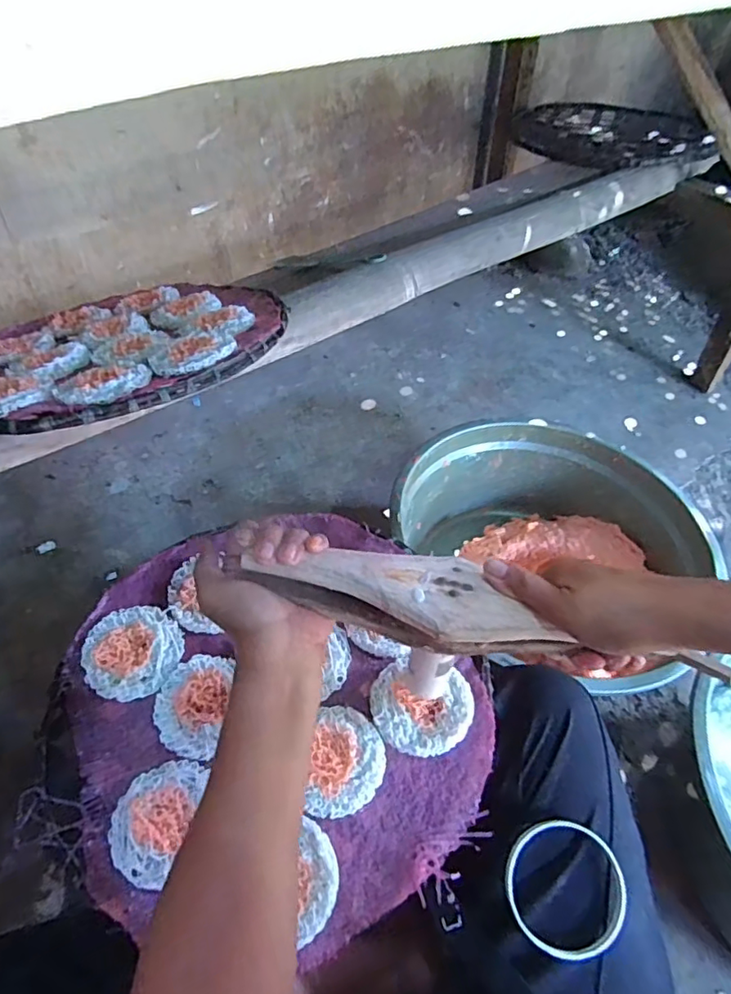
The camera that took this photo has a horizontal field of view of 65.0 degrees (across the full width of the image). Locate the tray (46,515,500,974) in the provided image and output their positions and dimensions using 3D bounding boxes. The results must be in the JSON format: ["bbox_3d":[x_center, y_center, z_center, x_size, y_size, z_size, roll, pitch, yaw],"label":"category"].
[{"bbox_3d":[-0.078,0.160,0.465,0.325,0.033,0.335,1,48,-1],"label":"tray"}]

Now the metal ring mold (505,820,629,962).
[{"bbox_3d":[0.157,0.304,0.445,0.090,0.016,0.095,0,71,-1],"label":"metal ring mold"}]

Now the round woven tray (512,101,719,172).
[{"bbox_3d":[0.481,-0.751,1.155,0.343,0.055,0.393,11,49,6],"label":"round woven tray"}]

